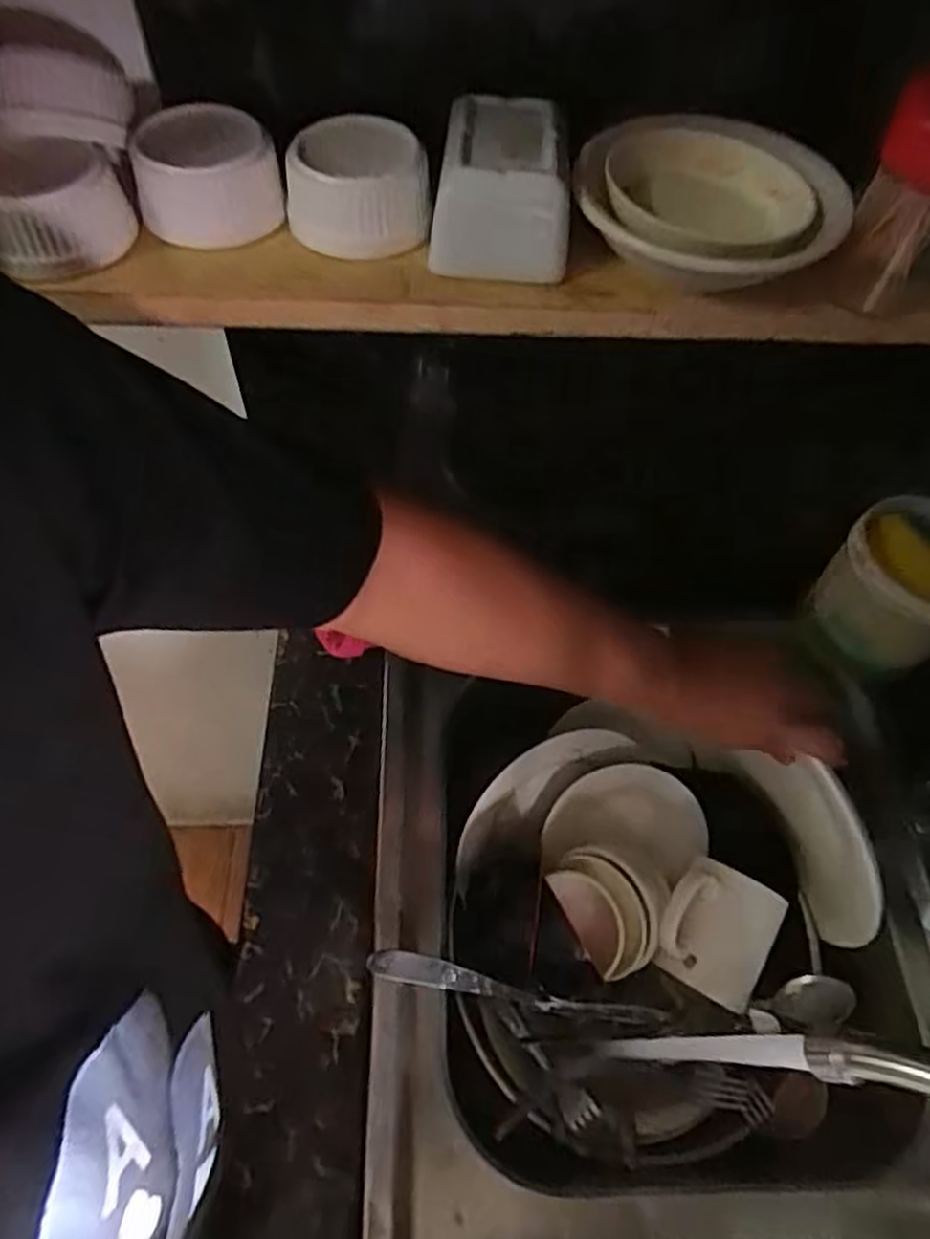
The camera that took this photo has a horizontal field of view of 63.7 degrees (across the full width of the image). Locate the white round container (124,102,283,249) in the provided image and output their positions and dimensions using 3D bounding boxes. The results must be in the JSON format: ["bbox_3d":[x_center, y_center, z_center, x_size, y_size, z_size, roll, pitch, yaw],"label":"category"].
[{"bbox_3d":[-0.123,-0.209,0.353,0.062,0.035,0.062,1,58,-2],"label":"white round container"}]

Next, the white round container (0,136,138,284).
[{"bbox_3d":[-0.182,-0.181,0.330,0.063,0.035,0.054,-17,61,-13],"label":"white round container"}]

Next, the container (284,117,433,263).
[{"bbox_3d":[-0.049,-0.205,0.355,0.063,0.038,0.063,1,58,-2],"label":"container"}]

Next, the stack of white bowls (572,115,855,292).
[{"bbox_3d":[0.110,-0.187,0.345,0.116,0.034,0.104,8,58,2],"label":"stack of white bowls"}]

